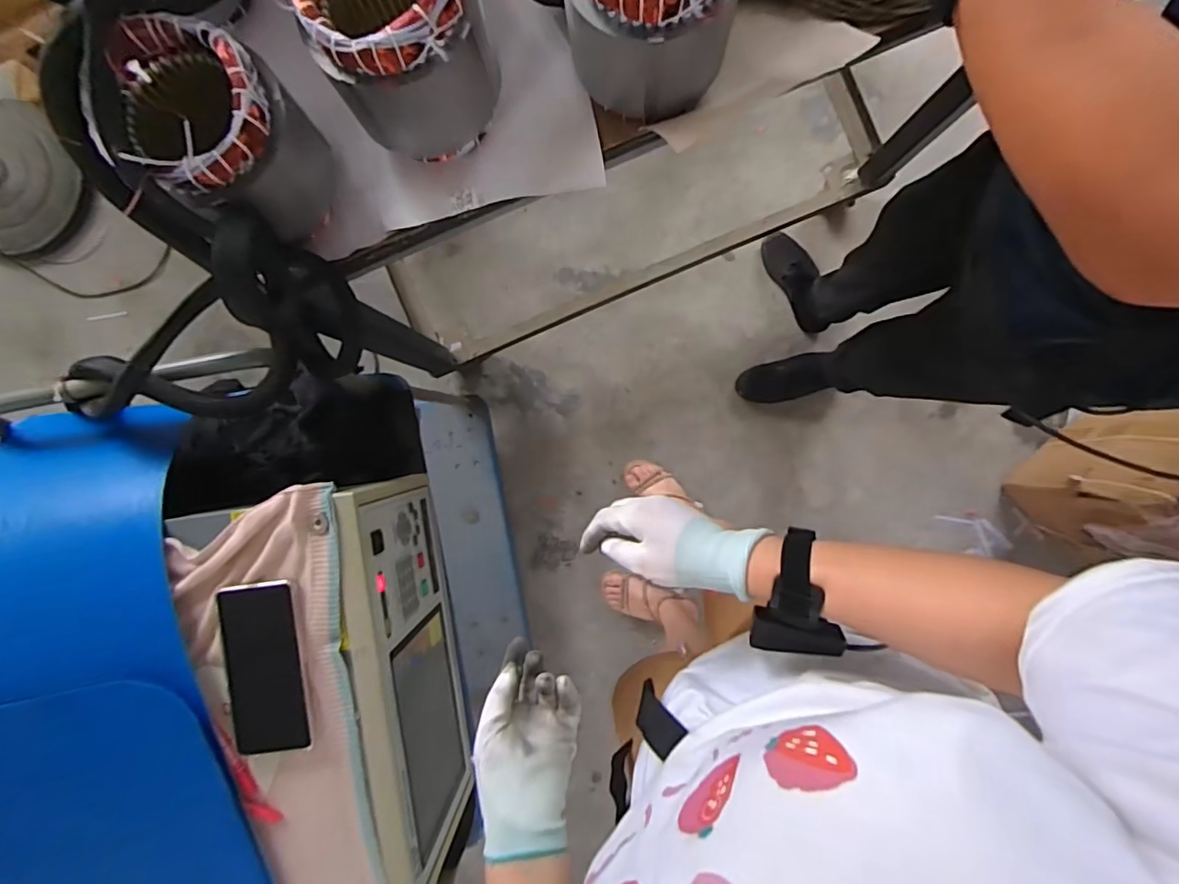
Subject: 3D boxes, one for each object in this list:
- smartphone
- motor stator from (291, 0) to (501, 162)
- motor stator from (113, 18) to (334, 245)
[{"bbox_3d":[-0.306,0.215,0.505,0.072,0.010,0.164,-11,91,2],"label":"smartphone"},{"bbox_3d":[-0.170,-0.372,0.497,0.143,0.149,0.140,-17,91,2],"label":"motor stator"},{"bbox_3d":[-0.325,-0.273,0.489,0.124,0.158,0.144,28,92,1],"label":"motor stator"}]

